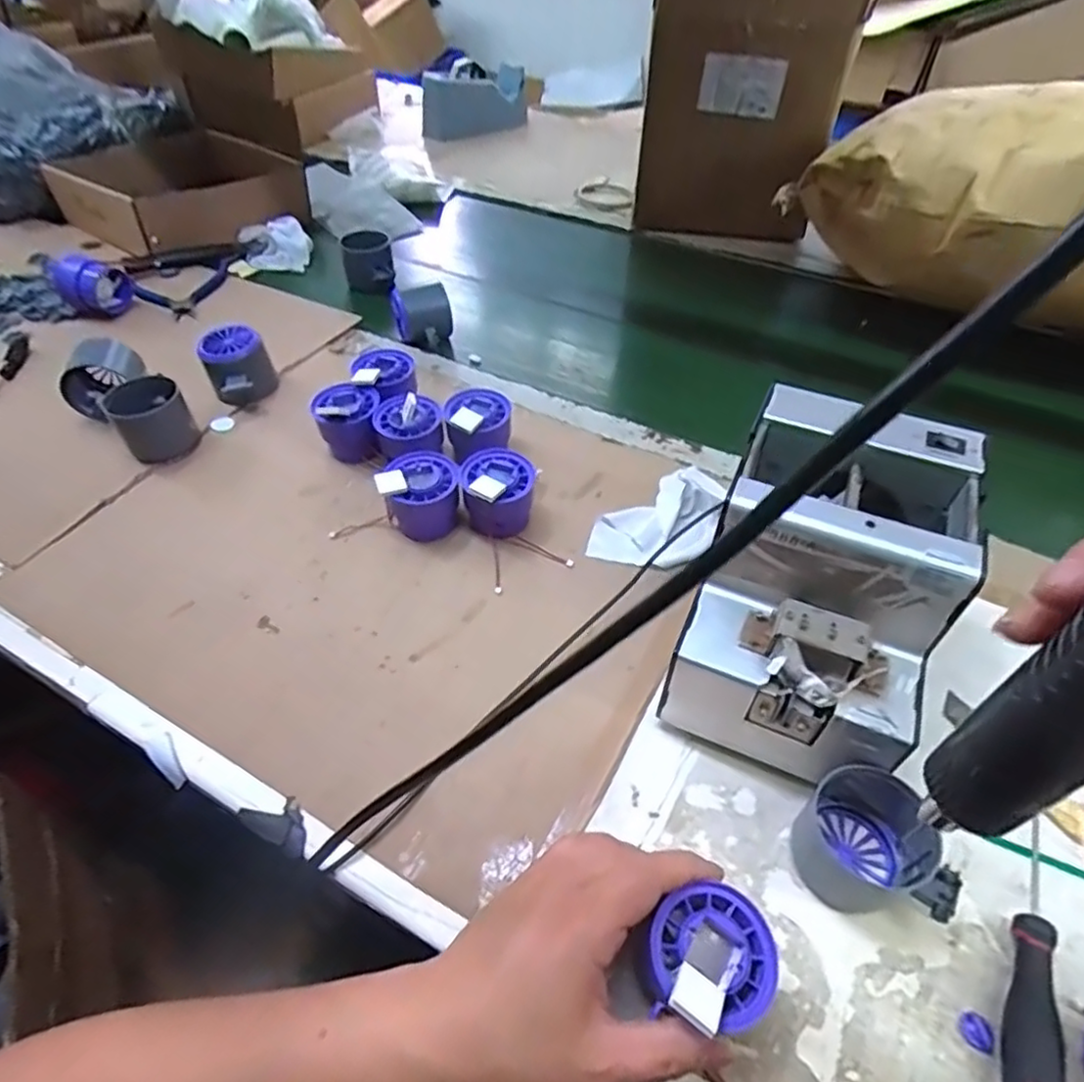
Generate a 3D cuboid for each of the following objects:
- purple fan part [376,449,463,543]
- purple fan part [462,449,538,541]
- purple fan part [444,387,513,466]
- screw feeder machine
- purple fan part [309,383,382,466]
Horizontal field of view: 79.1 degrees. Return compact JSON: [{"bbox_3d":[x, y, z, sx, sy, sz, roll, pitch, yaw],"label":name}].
[{"bbox_3d":[-0.094,-0.035,0.508,0.058,0.051,0.052,-14,49,-14],"label":"purple fan part"},{"bbox_3d":[-0.034,-0.037,0.507,0.053,0.051,0.059,-3,48,-4],"label":"purple fan part"},{"bbox_3d":[-0.055,-0.093,0.560,0.064,0.054,0.054,-33,56,-28],"label":"purple fan part"},{"bbox_3d":[0.165,0.029,0.390,0.134,0.165,0.177,19,50,16],"label":"screw feeder machine"},{"bbox_3d":[-0.165,-0.098,0.563,0.051,0.055,0.050,-7,48,-7],"label":"purple fan part"}]

